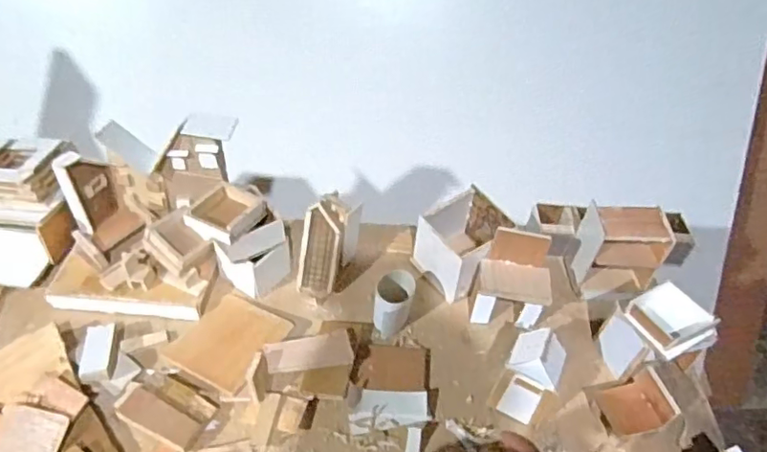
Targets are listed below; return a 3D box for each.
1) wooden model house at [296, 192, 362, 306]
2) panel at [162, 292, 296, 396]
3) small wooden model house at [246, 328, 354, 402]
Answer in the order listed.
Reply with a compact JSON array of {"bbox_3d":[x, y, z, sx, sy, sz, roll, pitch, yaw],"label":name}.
[{"bbox_3d":[-0.071,0.021,0.667,0.054,0.097,0.095,19,46,15],"label":"wooden model house"},{"bbox_3d":[-0.170,0.124,0.614,0.096,0.011,0.106,27,49,22],"label":"panel"},{"bbox_3d":[-0.085,0.138,0.591,0.103,0.034,0.082,-3,45,-7],"label":"small wooden model house"}]

